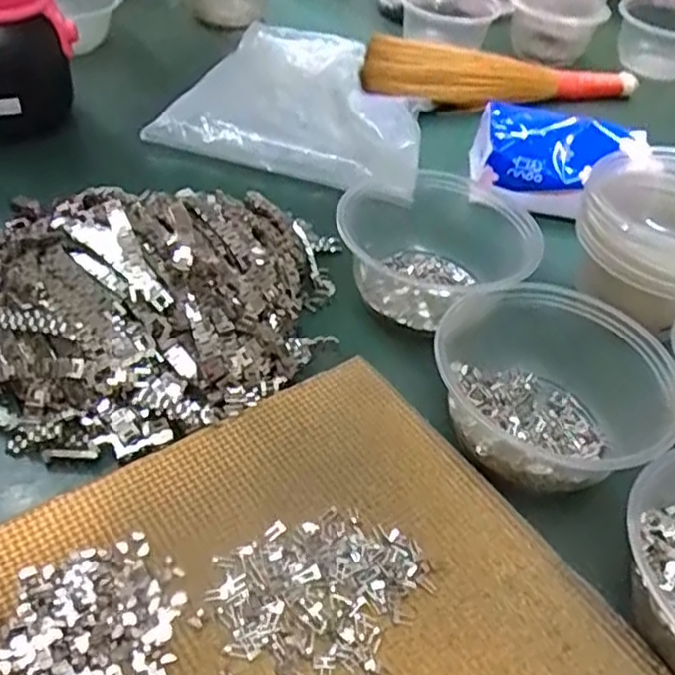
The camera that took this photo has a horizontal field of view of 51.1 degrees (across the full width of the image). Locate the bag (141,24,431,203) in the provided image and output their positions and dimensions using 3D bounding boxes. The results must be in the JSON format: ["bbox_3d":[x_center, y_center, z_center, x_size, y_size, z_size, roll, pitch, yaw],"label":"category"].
[{"bbox_3d":[-0.034,-0.235,0.676,0.227,0.020,0.261,7,45,0],"label":"bag"}]

